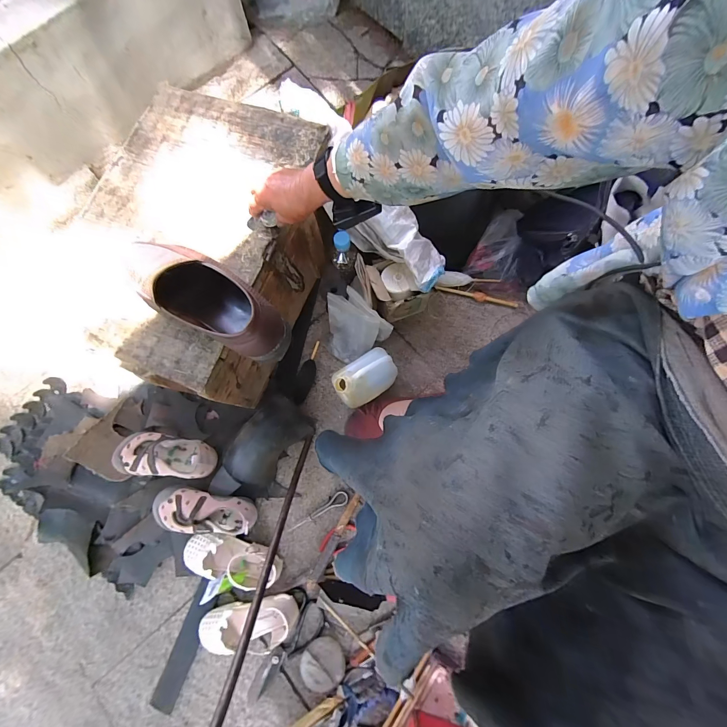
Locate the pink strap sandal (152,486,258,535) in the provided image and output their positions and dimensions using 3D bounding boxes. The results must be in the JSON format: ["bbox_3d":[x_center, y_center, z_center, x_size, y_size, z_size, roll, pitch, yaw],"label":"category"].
[{"bbox_3d":[-0.303,0.285,0.611,0.184,0.064,0.084,3,79,1],"label":"pink strap sandal"}]

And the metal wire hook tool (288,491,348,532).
[{"bbox_3d":[-0.095,0.304,0.657,0.135,0.011,0.028,-25,76,-3],"label":"metal wire hook tool"}]

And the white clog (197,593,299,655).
[{"bbox_3d":[-0.210,0.485,0.590,0.180,0.056,0.081,-14,79,-3],"label":"white clog"}]

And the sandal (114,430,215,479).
[{"bbox_3d":[-0.383,0.181,0.625,0.180,0.063,0.081,3,76,4],"label":"sandal"}]

